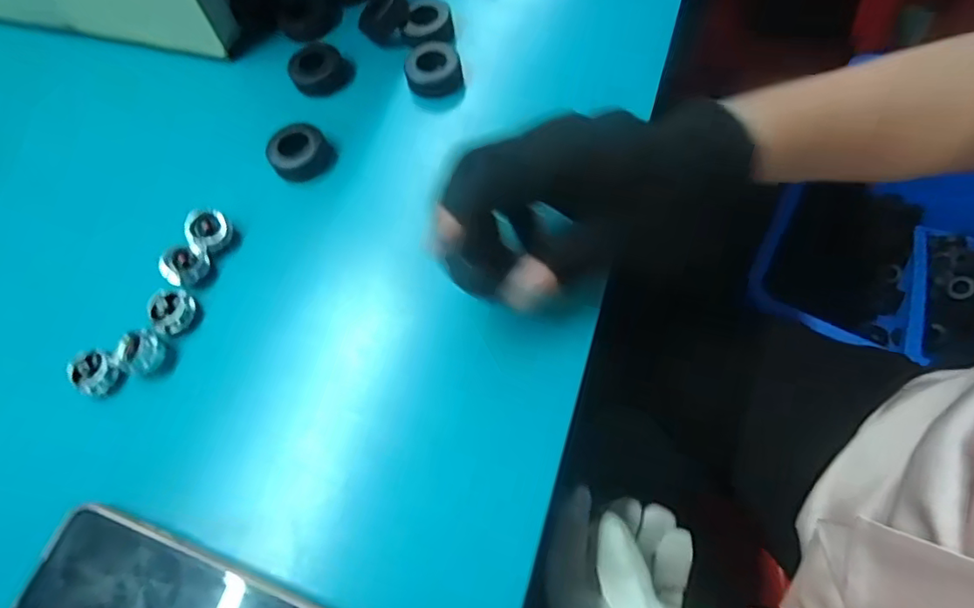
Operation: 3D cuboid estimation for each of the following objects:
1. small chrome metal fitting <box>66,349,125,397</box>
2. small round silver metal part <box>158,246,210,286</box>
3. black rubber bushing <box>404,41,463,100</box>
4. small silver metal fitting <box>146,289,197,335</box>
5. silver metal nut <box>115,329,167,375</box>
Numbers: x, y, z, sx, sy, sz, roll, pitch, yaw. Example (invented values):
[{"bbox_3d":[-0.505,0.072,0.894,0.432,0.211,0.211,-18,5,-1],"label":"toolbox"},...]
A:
[{"bbox_3d":[-0.218,0.038,0.311,0.024,0.014,0.023,-2,68,4],"label":"small chrome metal fitting"},{"bbox_3d":[-0.180,-0.022,0.333,0.025,0.017,0.021,-11,68,0],"label":"small round silver metal part"},{"bbox_3d":[-0.036,-0.156,0.373,0.036,0.020,0.032,-8,68,1],"label":"black rubber bushing"},{"bbox_3d":[-0.182,0.004,0.323,0.024,0.014,0.024,-2,68,4],"label":"small silver metal fitting"},{"bbox_3d":[-0.192,0.027,0.311,0.020,0.016,0.023,18,71,11],"label":"silver metal nut"}]

